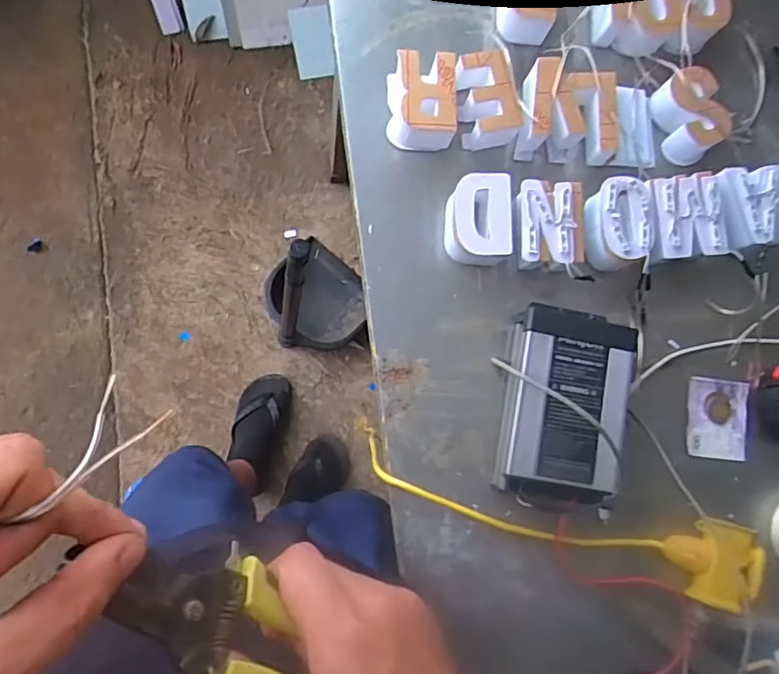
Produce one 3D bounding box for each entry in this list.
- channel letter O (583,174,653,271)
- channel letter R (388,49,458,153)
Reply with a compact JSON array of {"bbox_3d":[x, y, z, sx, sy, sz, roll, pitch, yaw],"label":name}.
[{"bbox_3d":[0.237,-0.117,0.607,0.064,0.041,0.095,1,85,-6],"label":"channel letter O"},{"bbox_3d":[0.033,-0.244,0.603,0.068,0.041,0.089,-1,85,-6],"label":"channel letter R"}]

